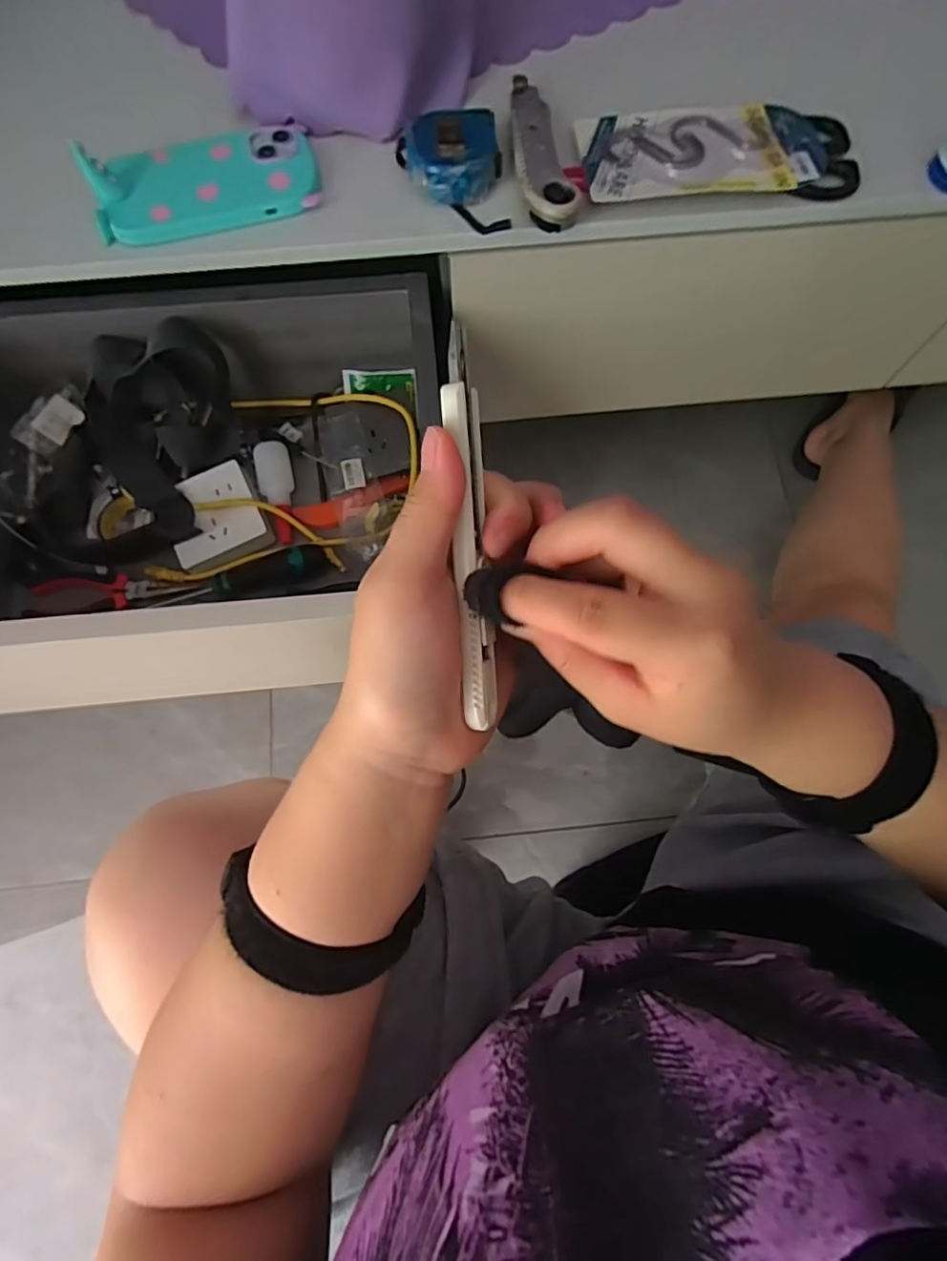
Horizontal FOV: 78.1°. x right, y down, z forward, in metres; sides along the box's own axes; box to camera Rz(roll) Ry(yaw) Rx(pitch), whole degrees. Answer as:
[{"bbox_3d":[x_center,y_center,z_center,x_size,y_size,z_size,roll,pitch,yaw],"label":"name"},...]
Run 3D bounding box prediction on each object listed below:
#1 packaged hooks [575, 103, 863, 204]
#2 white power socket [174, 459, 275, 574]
[{"bbox_3d":[0.188,-0.369,0.450,0.206,0.021,0.092,-3,74,-1],"label":"packaged hooks"},{"bbox_3d":[-0.251,-0.112,0.571,0.087,0.019,0.090,-23,75,-7],"label":"white power socket"}]

